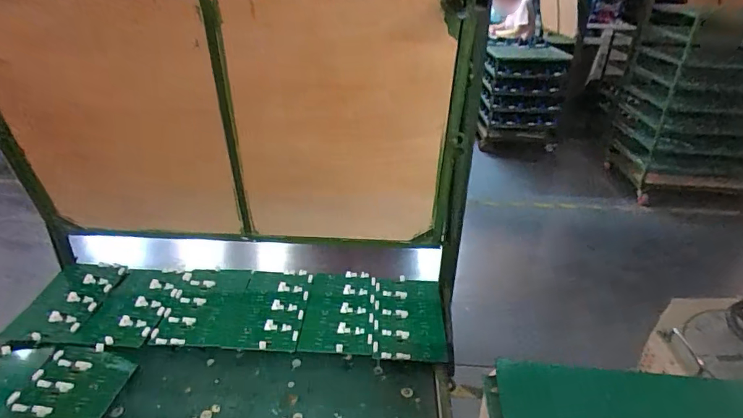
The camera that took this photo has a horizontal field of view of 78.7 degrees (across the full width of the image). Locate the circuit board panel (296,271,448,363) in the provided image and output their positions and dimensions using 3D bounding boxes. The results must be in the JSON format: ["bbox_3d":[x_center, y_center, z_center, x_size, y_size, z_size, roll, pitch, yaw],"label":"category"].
[{"bbox_3d":[0.005,0.210,0.927,0.274,0.010,0.229,2,30,4],"label":"circuit board panel"}]

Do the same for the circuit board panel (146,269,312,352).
[{"bbox_3d":[-0.278,0.201,0.940,0.280,0.022,0.232,2,27,1],"label":"circuit board panel"}]

